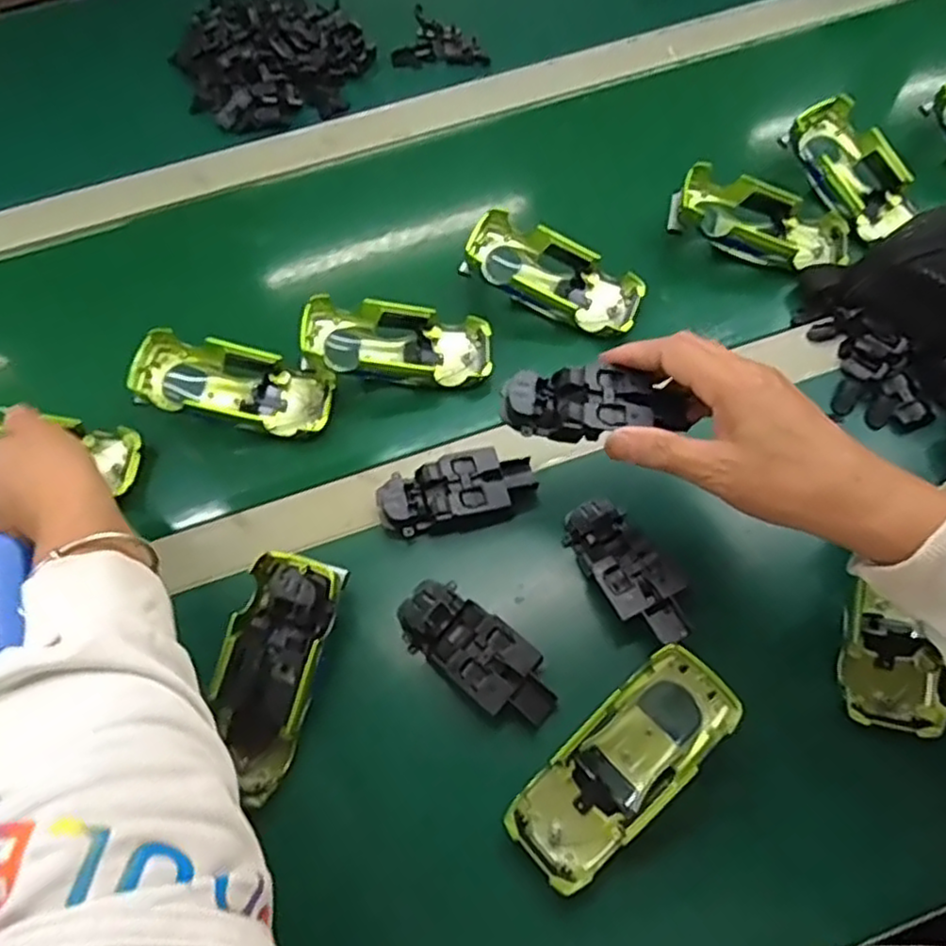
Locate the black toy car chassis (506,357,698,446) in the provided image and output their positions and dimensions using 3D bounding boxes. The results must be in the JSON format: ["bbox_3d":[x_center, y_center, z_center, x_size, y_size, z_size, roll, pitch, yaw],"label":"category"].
[{"bbox_3d":[0.069,-0.039,0.384,0.103,0.018,0.041,0,65,2],"label":"black toy car chassis"}]

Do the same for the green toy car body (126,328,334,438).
[{"bbox_3d":[-0.168,-0.059,0.495,0.134,0.029,0.057,14,66,-5],"label":"green toy car body"}]

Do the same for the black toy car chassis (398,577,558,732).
[{"bbox_3d":[0.003,0.103,0.403,0.100,0.020,0.044,36,71,18],"label":"black toy car chassis"}]

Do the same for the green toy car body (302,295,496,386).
[{"bbox_3d":[-0.055,-0.090,0.506,0.132,0.031,0.059,8,65,-6],"label":"green toy car body"}]

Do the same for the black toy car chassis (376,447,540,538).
[{"bbox_3d":[-0.010,0.011,0.450,0.101,0.019,0.042,-15,65,-4],"label":"black toy car chassis"}]

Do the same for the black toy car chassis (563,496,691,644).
[{"bbox_3d":[0.092,0.057,0.420,0.044,0.025,0.097,-26,66,-9],"label":"black toy car chassis"}]

